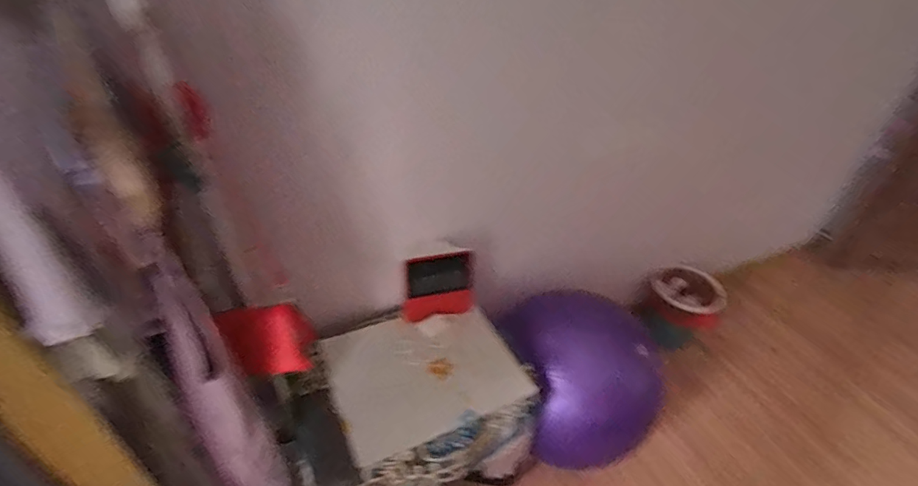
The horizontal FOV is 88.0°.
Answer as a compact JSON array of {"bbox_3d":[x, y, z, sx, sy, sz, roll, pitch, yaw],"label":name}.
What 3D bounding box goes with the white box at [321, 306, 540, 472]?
[{"bbox_3d":[-0.084,0.310,1.162,0.424,0.044,0.332,-13,44,-23],"label":"white box"}]

